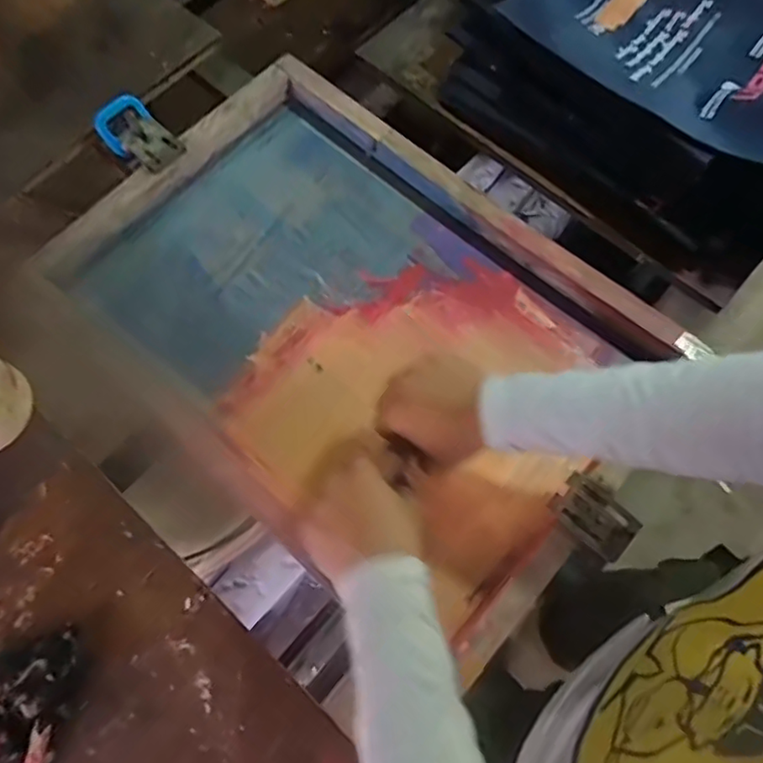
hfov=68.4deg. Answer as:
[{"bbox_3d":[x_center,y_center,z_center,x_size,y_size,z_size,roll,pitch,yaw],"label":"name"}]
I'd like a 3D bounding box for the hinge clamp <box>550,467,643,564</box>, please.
[{"bbox_3d":[0.209,0.131,0.551,0.078,0.023,0.054,40,74,14],"label":"hinge clamp"}]

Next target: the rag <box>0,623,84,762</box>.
[{"bbox_3d":[-0.343,0.307,0.507,0.155,0.032,0.114,-28,72,-11],"label":"rag"}]

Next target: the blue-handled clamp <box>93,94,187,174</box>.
[{"bbox_3d":[-0.304,-0.311,0.720,0.130,0.046,0.066,39,73,13],"label":"blue-handled clamp"}]

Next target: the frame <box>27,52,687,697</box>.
[{"bbox_3d":[-0.036,-0.074,0.645,0.632,0.060,0.432,40,74,13],"label":"frame"}]

